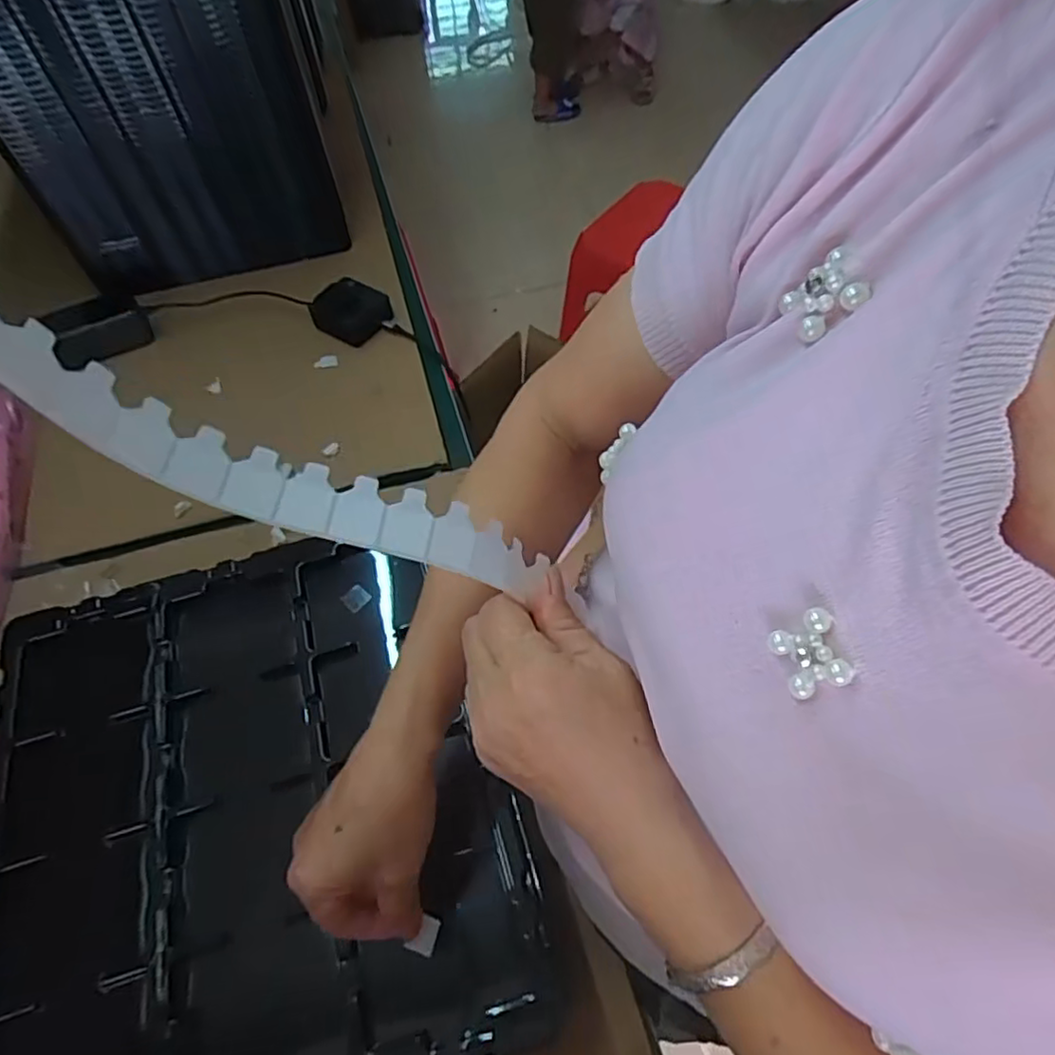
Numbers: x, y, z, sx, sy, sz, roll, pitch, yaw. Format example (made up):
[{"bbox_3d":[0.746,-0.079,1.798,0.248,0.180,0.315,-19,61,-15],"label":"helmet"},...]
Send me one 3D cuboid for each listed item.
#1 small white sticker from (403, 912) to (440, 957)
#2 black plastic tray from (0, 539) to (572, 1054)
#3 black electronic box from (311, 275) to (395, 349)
[{"bbox_3d":[-0.058,0.225,0.363,0.016,0.006,0.018,27,49,-7],"label":"small white sticker"},{"bbox_3d":[-0.189,0.173,0.430,0.336,0.045,0.366,-16,59,-8],"label":"black plastic tray"},{"bbox_3d":[-0.231,-0.288,0.859,0.098,0.025,0.091,34,65,21],"label":"black electronic box"}]

